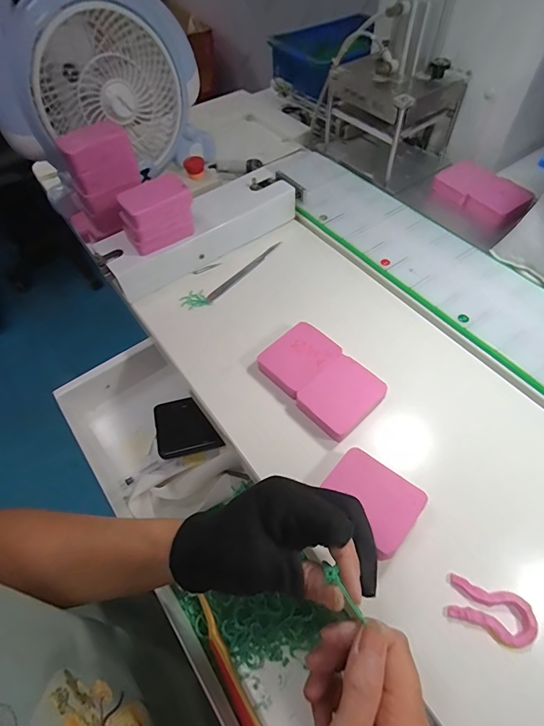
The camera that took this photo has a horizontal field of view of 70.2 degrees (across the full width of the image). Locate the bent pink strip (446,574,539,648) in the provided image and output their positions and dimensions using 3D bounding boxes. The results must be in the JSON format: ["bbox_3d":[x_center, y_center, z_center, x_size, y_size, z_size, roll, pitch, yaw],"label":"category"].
[{"bbox_3d":[0.156,0.176,0.275,0.056,0.006,0.031,18,59,15],"label":"bent pink strip"}]

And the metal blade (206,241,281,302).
[{"bbox_3d":[-0.033,-0.117,0.489,0.009,0.005,0.129,34,64,23],"label":"metal blade"}]

